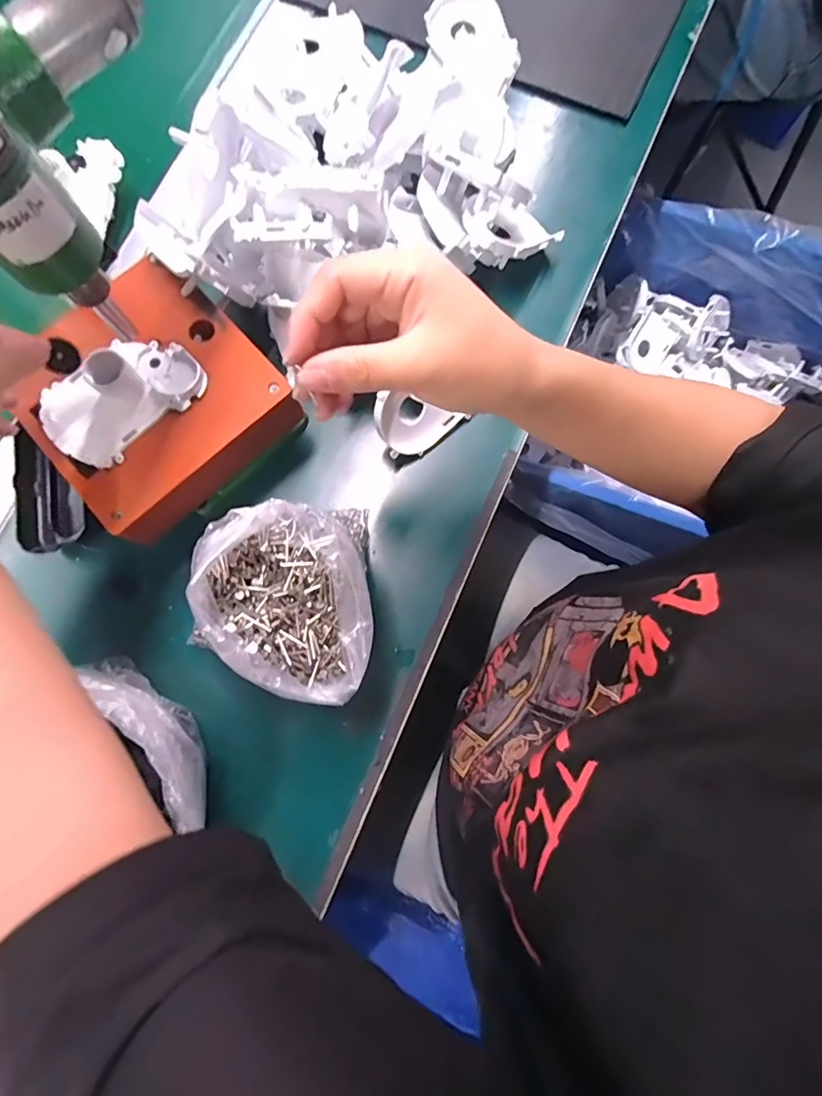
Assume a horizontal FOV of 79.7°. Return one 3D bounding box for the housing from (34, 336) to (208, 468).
[{"bbox_3d":[-0.191,-0.103,0.317,0.101,0.027,0.066,-39,82,-6],"label":"housing"}]

